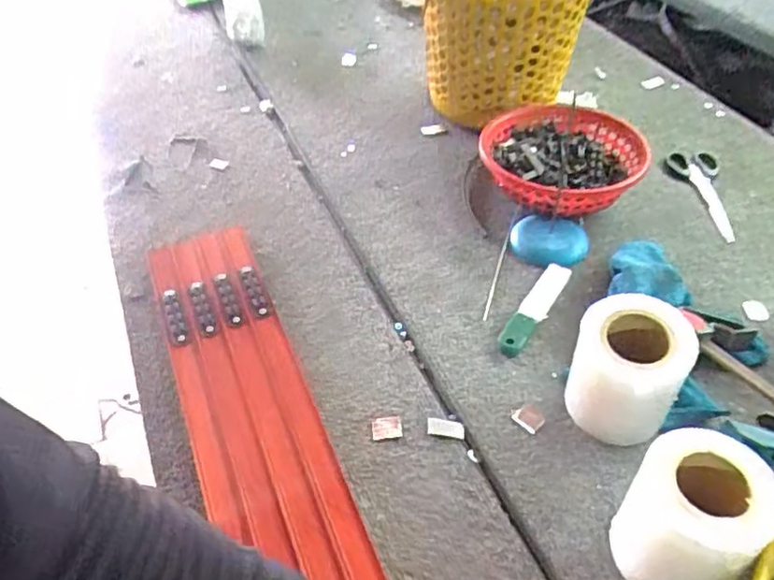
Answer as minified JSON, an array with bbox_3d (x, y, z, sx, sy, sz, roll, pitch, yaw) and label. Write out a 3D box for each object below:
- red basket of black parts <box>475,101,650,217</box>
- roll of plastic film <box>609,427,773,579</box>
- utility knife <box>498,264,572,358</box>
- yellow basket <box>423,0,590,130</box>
[{"bbox_3d":[0.214,-0.166,0.819,0.189,0.071,0.200,3,44,4],"label":"red basket of black parts"},{"bbox_3d":[0.210,0.165,0.462,0.088,0.107,0.085,0,44,0],"label":"roll of plastic film"},{"bbox_3d":[0.152,0.019,0.675,0.028,0.008,0.138,25,50,24],"label":"utility knife"},{"bbox_3d":[0.169,-0.354,0.878,0.241,0.253,0.248,-4,44,-3],"label":"yellow basket"}]

